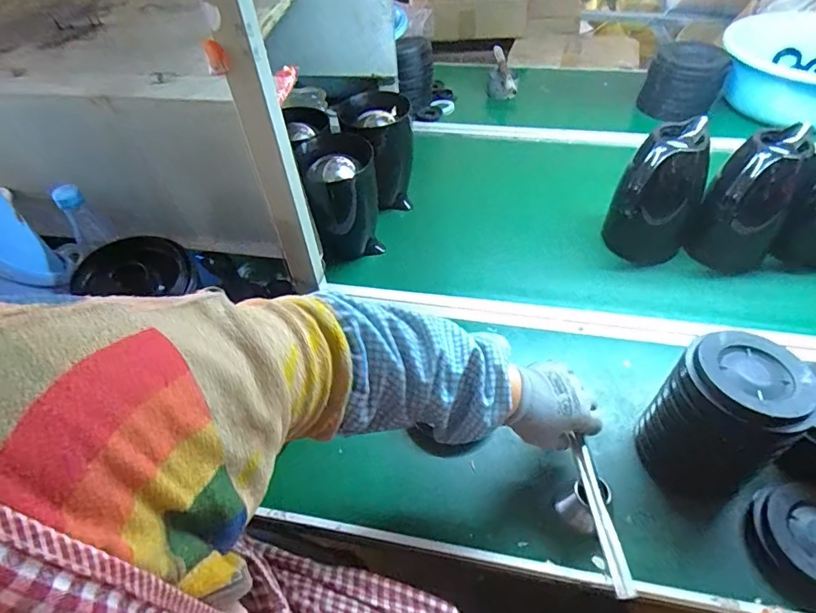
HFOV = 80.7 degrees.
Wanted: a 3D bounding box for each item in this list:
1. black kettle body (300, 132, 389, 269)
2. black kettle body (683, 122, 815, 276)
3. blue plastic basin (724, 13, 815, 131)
[{"bbox_3d":[-0.111,-0.172,0.800,0.110,0.194,0.117,-15,49,-9],"label":"black kettle body"},{"bbox_3d":[0.527,-0.152,0.748,0.111,0.203,0.129,30,57,27],"label":"black kettle body"},{"bbox_3d":[0.912,-0.533,1.092,0.377,0.125,0.384,33,58,29],"label":"blue plastic basin"}]

